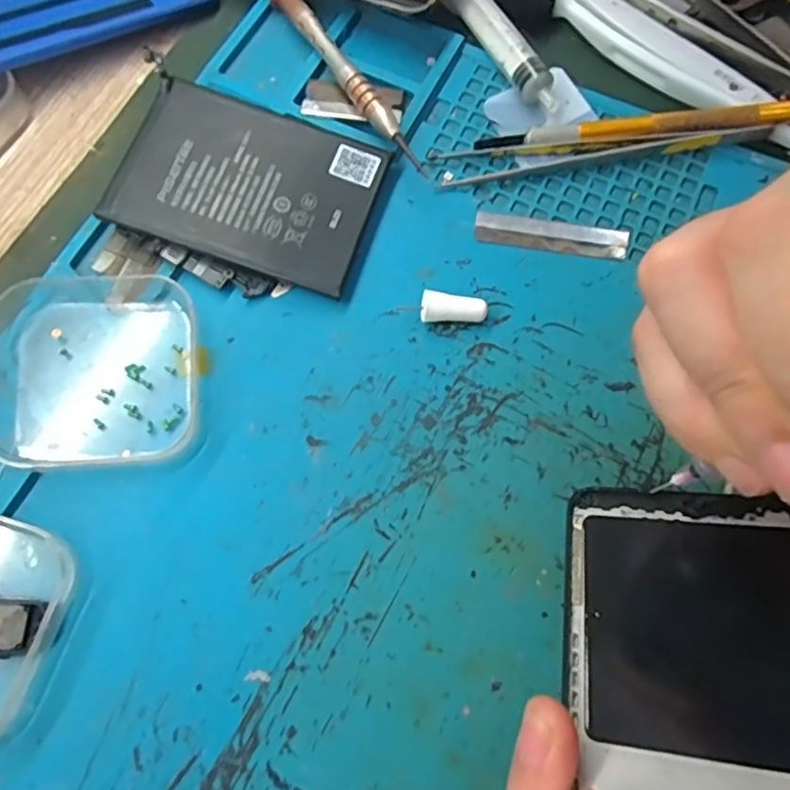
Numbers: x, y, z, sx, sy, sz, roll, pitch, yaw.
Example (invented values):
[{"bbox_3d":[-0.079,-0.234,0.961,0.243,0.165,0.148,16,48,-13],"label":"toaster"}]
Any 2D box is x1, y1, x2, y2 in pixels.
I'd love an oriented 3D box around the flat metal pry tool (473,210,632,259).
[{"bbox_3d":[0.059,-0.061,0.229,0.057,0.004,0.013,9,72,2],"label":"flat metal pry tool"}]

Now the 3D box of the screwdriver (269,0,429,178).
[{"bbox_3d":[-0.021,-0.130,0.244,0.011,0.013,0.104,-32,75,-11],"label":"screwdriver"}]

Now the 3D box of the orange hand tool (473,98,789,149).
[{"bbox_3d":[0.100,-0.105,0.238,0.132,0.015,0.010,-3,72,-2],"label":"orange hand tool"}]

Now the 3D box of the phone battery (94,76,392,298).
[{"bbox_3d":[-0.053,-0.077,0.222,0.088,0.004,0.064,19,74,-2],"label":"phone battery"}]

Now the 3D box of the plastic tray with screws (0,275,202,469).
[{"bbox_3d":[-0.101,-0.010,0.200,0.066,0.020,0.066,-6,72,-3],"label":"plastic tray with screws"}]

